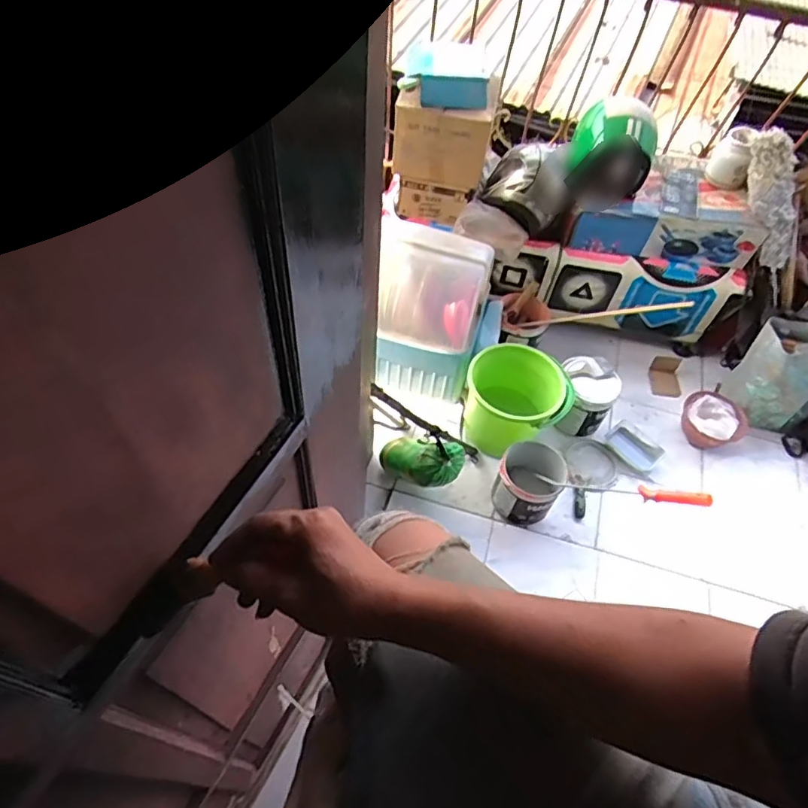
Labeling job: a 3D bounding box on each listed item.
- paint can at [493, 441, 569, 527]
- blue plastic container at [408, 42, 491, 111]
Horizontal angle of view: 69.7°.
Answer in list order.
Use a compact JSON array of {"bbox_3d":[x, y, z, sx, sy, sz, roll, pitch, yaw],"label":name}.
[{"bbox_3d":[0.347,0.217,1.628,0.174,0.149,0.190,2,55,-4],"label":"paint can"},{"bbox_3d":[0.133,-0.985,1.732,0.234,0.074,0.261,5,55,-2],"label":"blue plastic container"}]

